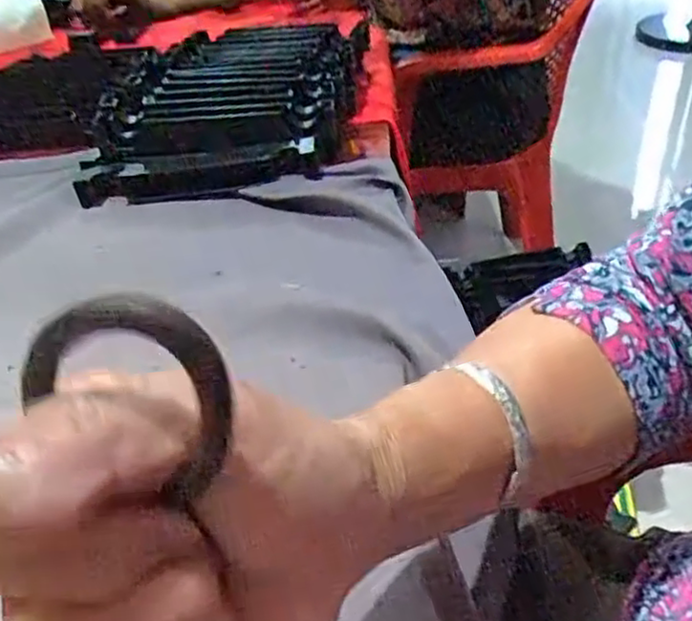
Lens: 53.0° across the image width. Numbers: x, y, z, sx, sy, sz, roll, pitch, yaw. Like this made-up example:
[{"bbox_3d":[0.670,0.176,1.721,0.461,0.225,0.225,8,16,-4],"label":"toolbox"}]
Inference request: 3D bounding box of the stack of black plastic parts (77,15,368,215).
[{"bbox_3d":[-0.101,-0.198,0.654,0.224,0.061,0.309,-1,36,5],"label":"stack of black plastic parts"}]

